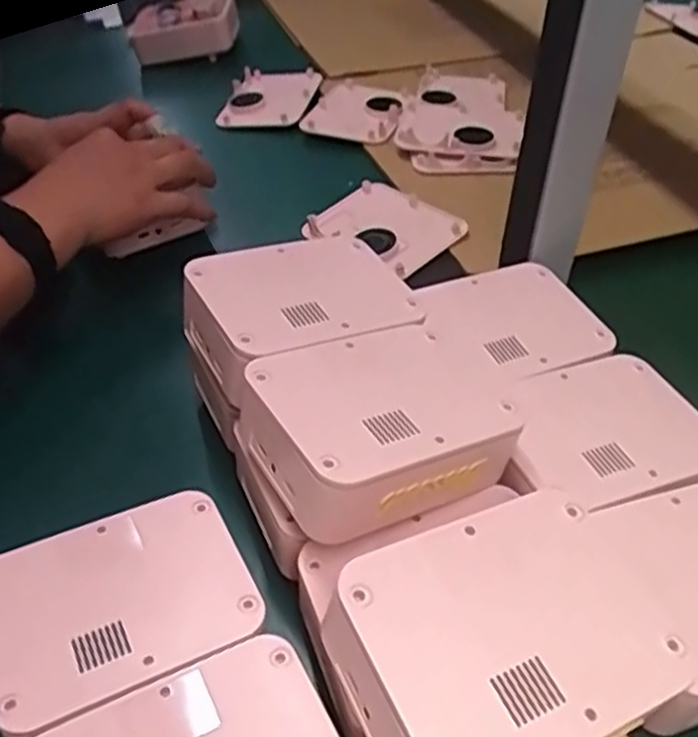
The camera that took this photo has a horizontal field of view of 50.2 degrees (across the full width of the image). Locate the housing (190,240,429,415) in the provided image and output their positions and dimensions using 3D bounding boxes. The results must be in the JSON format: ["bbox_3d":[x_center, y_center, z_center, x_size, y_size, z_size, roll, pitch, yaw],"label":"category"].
[{"bbox_3d":[-0.029,-0.039,0.460,0.134,0.046,0.103,-23,52,-26],"label":"housing"}]

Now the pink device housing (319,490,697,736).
[{"bbox_3d":[0.065,0.115,0.306,0.134,0.059,0.101,-20,47,-19],"label":"pink device housing"}]

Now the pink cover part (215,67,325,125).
[{"bbox_3d":[-0.088,-0.313,0.851,0.099,0.013,0.128,8,49,10],"label":"pink cover part"}]

